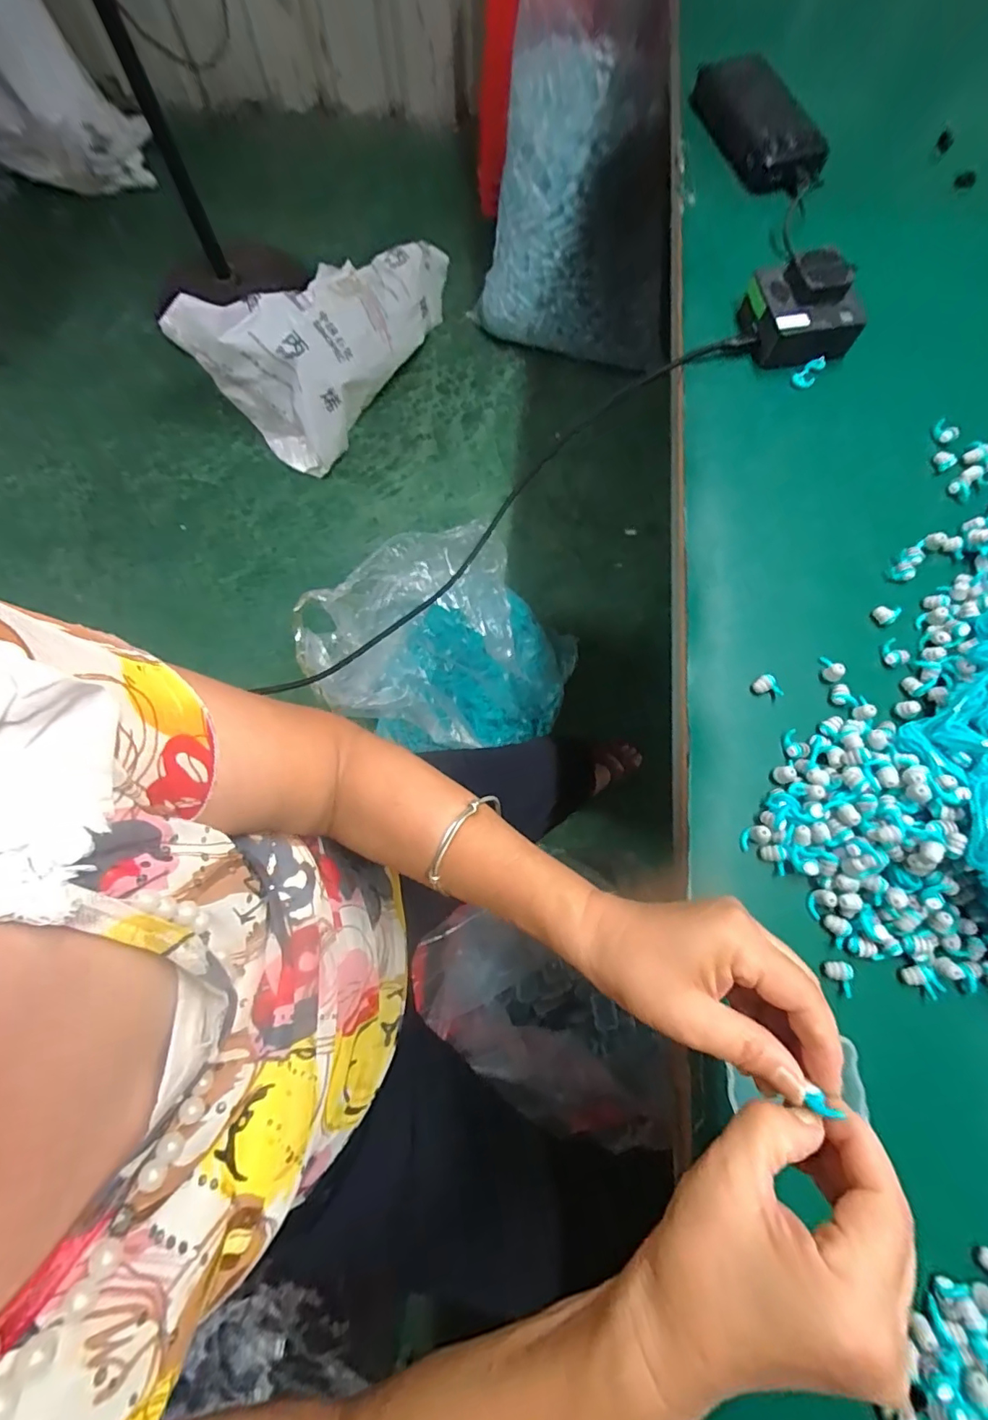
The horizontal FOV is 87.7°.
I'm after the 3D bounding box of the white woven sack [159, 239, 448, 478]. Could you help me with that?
[{"bbox_3d":[-0.407,-1.035,1.347,0.383,0.300,0.728,28,77,7],"label":"white woven sack"}]

